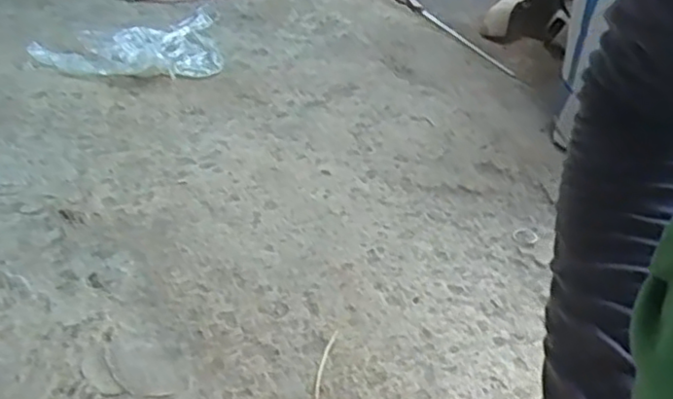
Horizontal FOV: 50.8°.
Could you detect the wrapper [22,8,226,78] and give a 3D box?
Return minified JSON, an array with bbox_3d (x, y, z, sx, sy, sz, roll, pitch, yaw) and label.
[{"bbox_3d":[-0.259,-0.197,0.885,0.220,0.016,0.175,-8,40,-18],"label":"wrapper"}]

